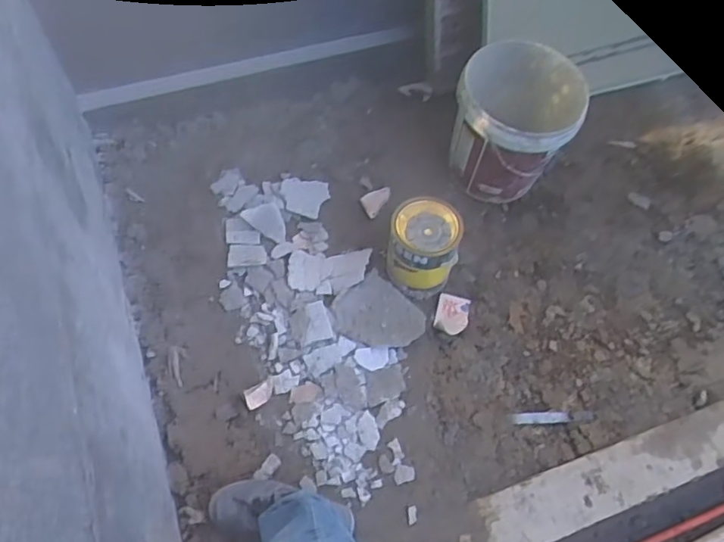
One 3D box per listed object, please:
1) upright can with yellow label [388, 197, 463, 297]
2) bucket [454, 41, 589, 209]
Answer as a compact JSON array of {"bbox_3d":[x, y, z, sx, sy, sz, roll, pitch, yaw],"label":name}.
[{"bbox_3d":[0.147,-0.062,1.430,0.167,0.197,0.173,8,62,-1],"label":"upright can with yellow label"},{"bbox_3d":[0.361,-0.365,1.449,0.265,0.280,0.278,2,62,-4],"label":"bucket"}]

